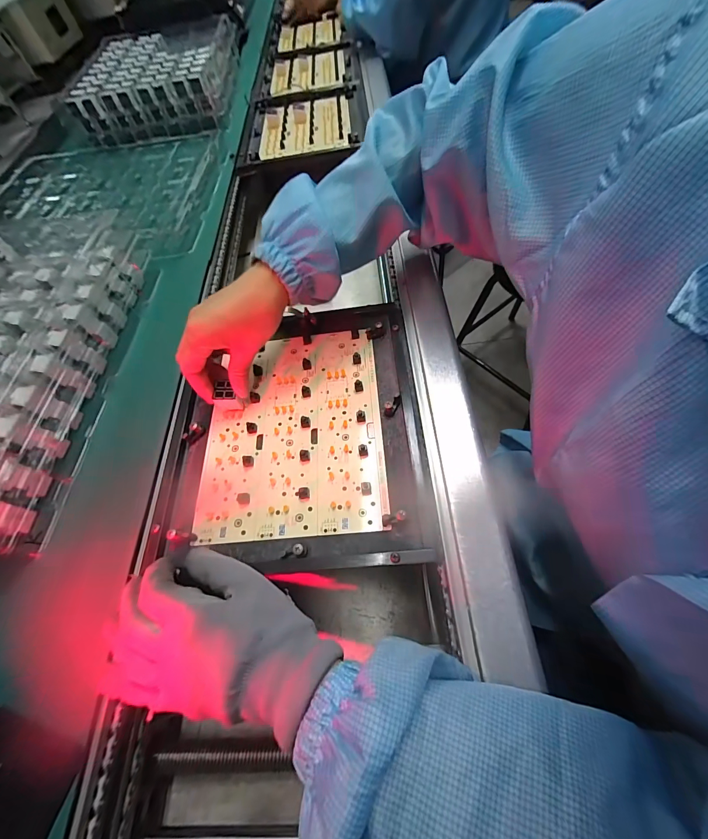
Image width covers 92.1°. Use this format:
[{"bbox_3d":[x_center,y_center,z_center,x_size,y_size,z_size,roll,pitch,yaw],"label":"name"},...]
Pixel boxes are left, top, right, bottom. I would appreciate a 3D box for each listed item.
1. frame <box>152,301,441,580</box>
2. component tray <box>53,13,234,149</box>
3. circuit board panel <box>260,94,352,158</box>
[{"bbox_3d":[-0.055,0.001,0.327,0.222,0.023,0.261,-3,59,1],"label":"frame"},{"bbox_3d":[-0.400,-0.709,0.707,0.285,0.073,0.410,-8,58,3],"label":"component tray"},{"bbox_3d":[-0.089,-0.546,0.634,0.162,0.013,0.210,-6,59,5],"label":"circuit board panel"}]

